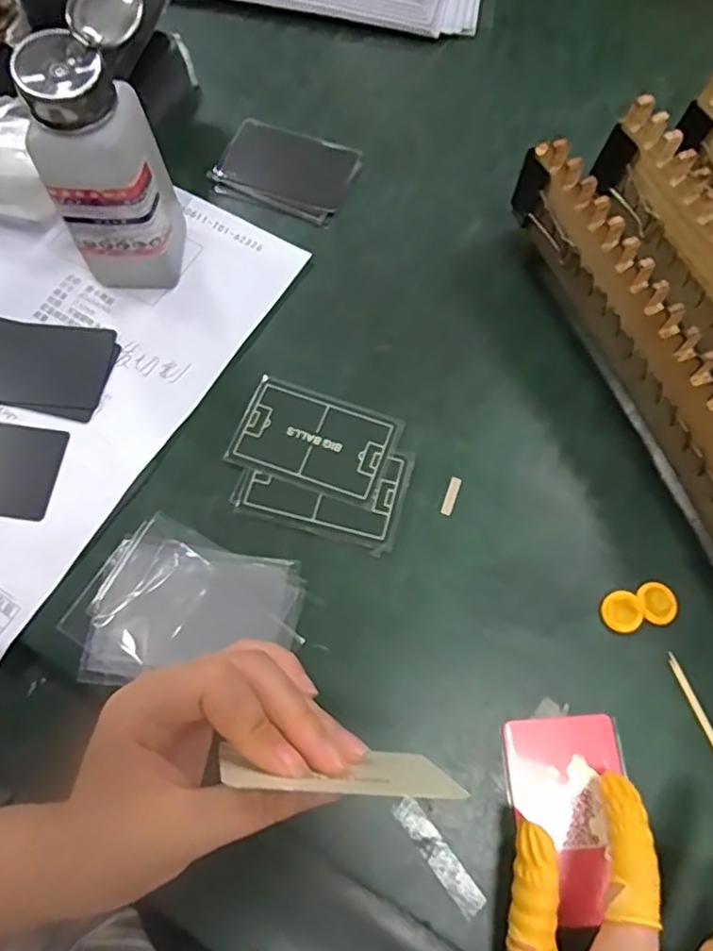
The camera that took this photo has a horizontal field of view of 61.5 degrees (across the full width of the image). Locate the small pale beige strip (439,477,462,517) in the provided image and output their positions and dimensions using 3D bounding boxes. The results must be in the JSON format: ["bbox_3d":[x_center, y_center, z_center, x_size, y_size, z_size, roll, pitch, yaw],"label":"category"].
[{"bbox_3d":[0.053,0.011,0.333,0.006,0.004,0.023,20,71,7],"label":"small pale beige strip"}]

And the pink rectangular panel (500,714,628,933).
[{"bbox_3d":[0.102,0.160,0.283,0.056,0.008,0.084,-3,72,-5],"label":"pink rectangular panel"}]

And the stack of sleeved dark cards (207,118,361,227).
[{"bbox_3d":[-0.049,-0.210,0.413,0.093,0.004,0.070,21,72,7],"label":"stack of sleeved dark cards"}]

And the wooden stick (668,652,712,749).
[{"bbox_3d":[0.171,0.119,0.296,0.005,0.004,0.064,-17,71,-6],"label":"wooden stick"}]

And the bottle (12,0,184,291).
[{"bbox_3d":[-0.133,-0.168,0.324,0.067,0.137,0.067,1,70,0],"label":"bottle"}]

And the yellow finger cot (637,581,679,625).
[{"bbox_3d":[0.157,0.066,0.311,0.020,0.004,0.021,0,70,0],"label":"yellow finger cot"}]

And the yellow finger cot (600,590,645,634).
[{"bbox_3d":[0.138,0.070,0.310,0.020,0.004,0.021,0,70,0],"label":"yellow finger cot"}]

